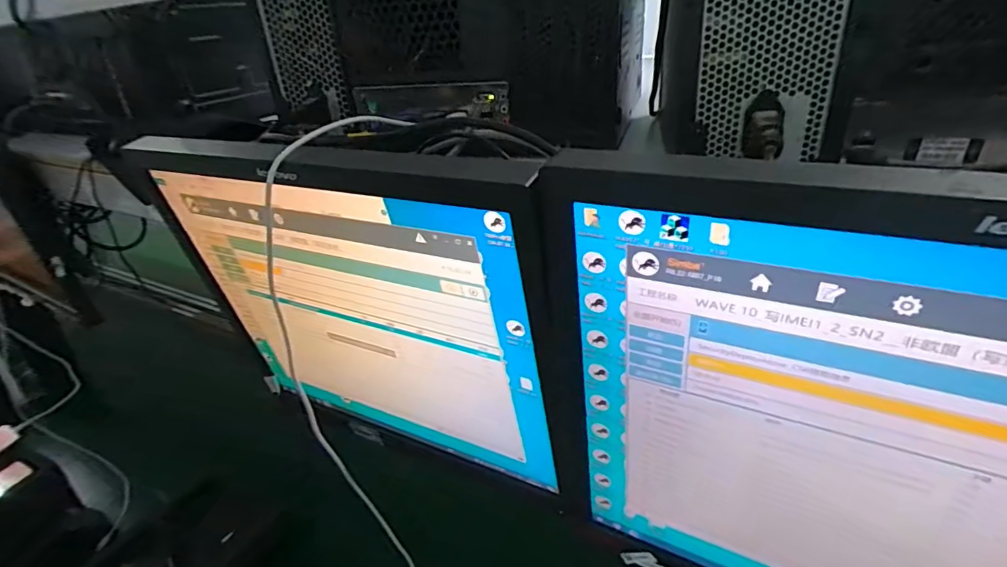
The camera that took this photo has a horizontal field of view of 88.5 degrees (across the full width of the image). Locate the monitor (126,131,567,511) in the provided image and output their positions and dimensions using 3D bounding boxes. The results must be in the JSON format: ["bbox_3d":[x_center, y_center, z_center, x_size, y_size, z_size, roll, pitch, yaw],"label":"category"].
[{"bbox_3d":[-0.108,0.030,0.450,0.366,0.336,0.082,12,43,30],"label":"monitor"}]

